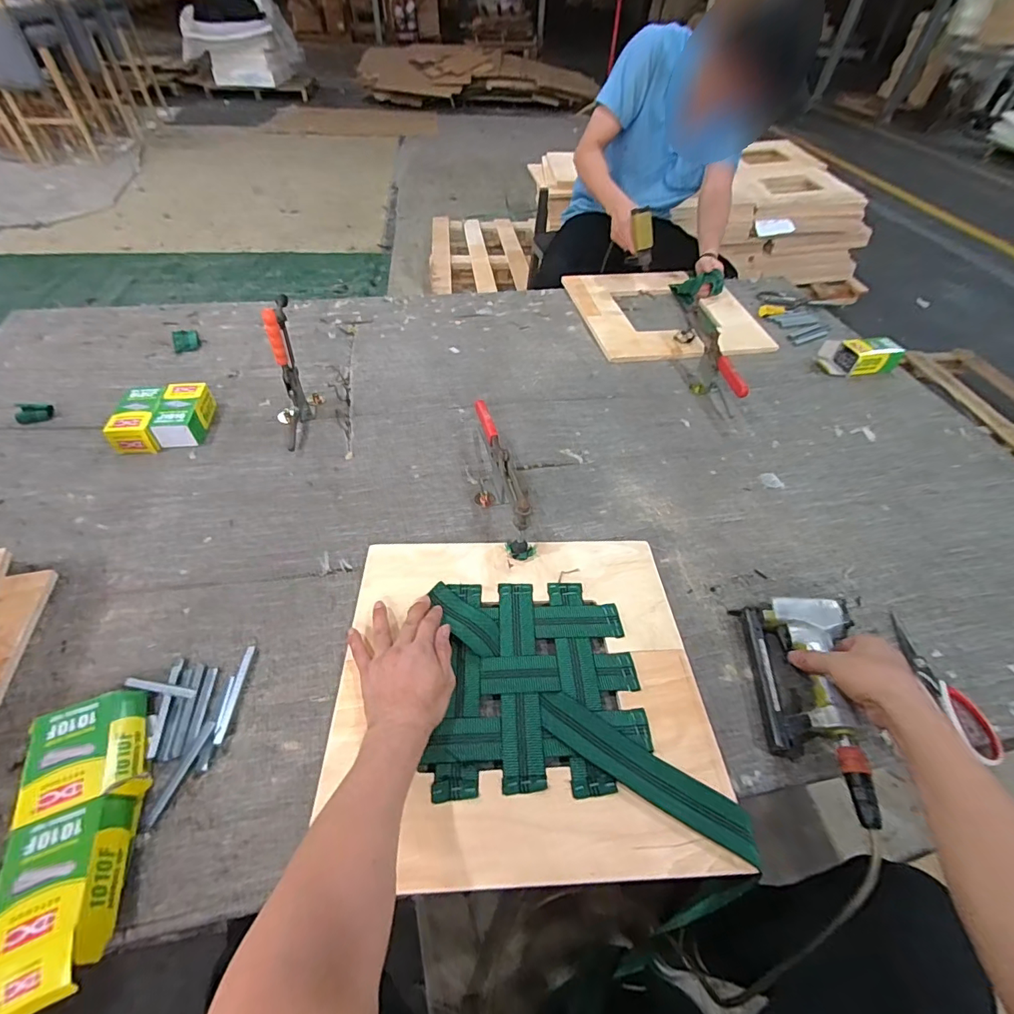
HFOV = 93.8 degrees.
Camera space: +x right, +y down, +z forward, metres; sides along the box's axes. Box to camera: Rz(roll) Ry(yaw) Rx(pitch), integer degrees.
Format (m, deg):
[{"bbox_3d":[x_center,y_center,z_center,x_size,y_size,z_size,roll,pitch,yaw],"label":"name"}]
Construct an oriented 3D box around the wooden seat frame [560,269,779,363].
[{"bbox_3d":[0.400,-0.510,1.223,0.432,0.026,0.430,-8,50,-10],"label":"wooden seat frame"}]

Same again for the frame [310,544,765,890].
[{"bbox_3d":[0.020,0.208,0.577,0.426,0.012,0.398,1,49,-2],"label":"frame"}]

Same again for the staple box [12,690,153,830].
[{"bbox_3d":[-0.441,0.259,0.500,0.102,0.033,0.117,-17,52,-17],"label":"staple box"}]

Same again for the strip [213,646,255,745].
[{"bbox_3d":[-0.322,0.220,0.565,0.010,0.004,0.114,1,49,-2],"label":"strip"}]

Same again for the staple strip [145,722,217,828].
[{"bbox_3d":[-0.346,0.279,0.501,0.012,0.004,0.102,14,50,9],"label":"staple strip"}]

